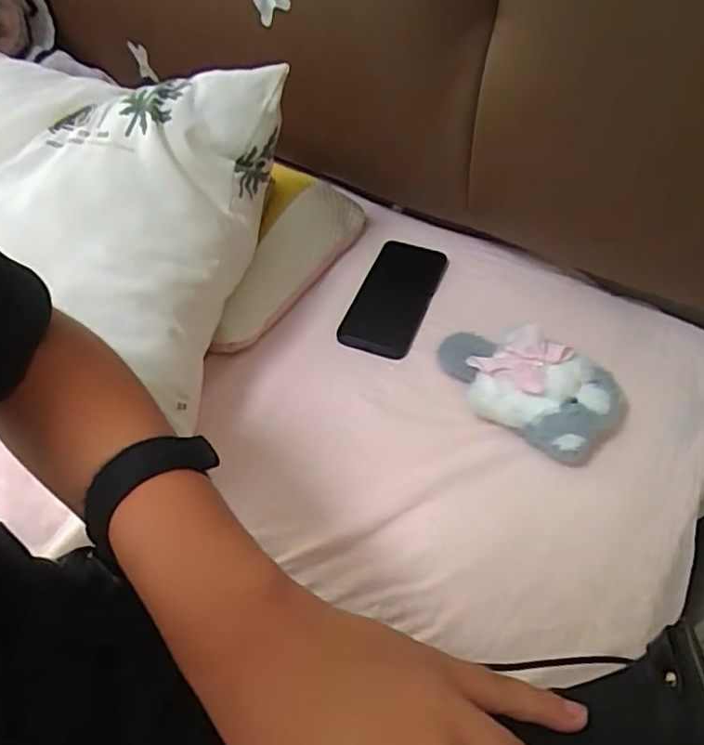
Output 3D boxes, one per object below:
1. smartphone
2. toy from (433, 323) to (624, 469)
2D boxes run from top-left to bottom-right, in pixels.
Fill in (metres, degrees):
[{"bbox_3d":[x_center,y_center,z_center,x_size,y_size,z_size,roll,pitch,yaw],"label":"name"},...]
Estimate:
[{"bbox_3d":[0.049,-0.089,0.709,0.082,0.009,0.170,16,55,15],"label":"smartphone"},{"bbox_3d":[0.165,0.010,0.593,0.176,0.065,0.090,33,61,25],"label":"toy"}]

